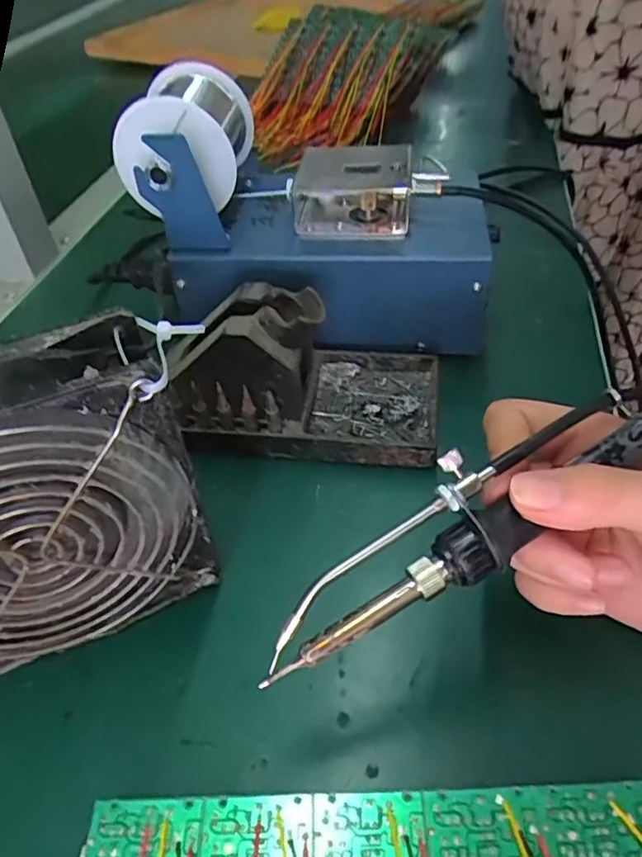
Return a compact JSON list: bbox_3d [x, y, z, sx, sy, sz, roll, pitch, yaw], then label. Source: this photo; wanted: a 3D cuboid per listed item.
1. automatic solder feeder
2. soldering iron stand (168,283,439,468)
[{"bbox_3d":[-0.001,-0.125,0.367,0.199,0.131,0.109,4,44,10],"label":"automatic solder feeder"},{"bbox_3d":[-0.011,-0.034,0.326,0.145,0.070,0.078,2,44,9],"label":"soldering iron stand"}]

